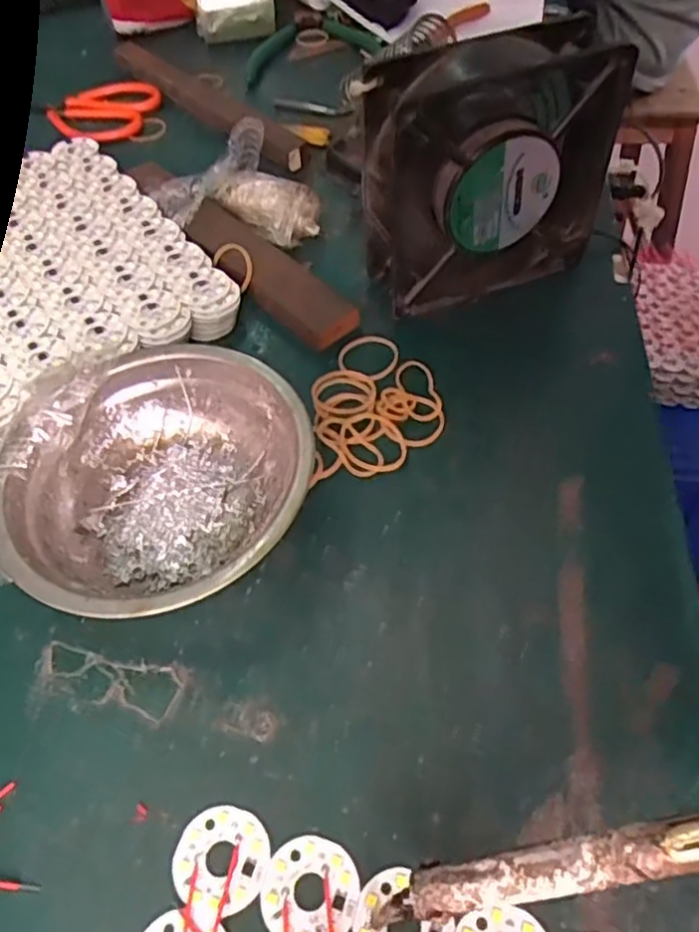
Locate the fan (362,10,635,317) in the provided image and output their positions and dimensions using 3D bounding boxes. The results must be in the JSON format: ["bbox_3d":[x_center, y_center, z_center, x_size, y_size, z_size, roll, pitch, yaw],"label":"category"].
[{"bbox_3d":[0.069,-0.149,0.349,0.119,0.119,0.049,-21,56,-13],"label":"fan"}]

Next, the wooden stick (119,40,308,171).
[{"bbox_3d":[-0.111,-0.278,0.507,0.021,0.024,0.222,-36,60,-22],"label":"wooden stick"}]

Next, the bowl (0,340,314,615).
[{"bbox_3d":[-0.082,0.007,0.288,0.134,0.045,0.131,-1,53,1],"label":"bowl"}]

